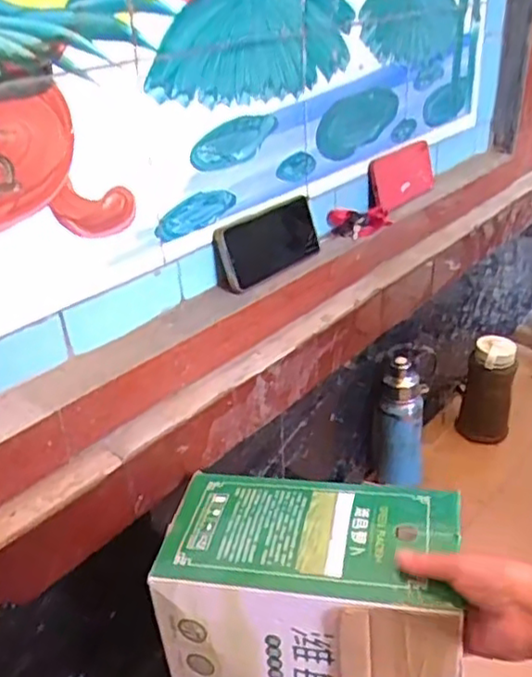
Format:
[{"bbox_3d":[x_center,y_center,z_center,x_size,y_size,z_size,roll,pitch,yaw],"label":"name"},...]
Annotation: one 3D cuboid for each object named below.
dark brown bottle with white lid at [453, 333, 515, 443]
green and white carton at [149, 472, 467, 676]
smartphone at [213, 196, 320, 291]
[{"bbox_3d":[0.416,0.099,1.254,0.090,0.195,0.080,11,32,22],"label":"dark brown bottle with white lid"},{"bbox_3d":[0.047,0.308,0.651,0.259,0.318,0.153,6,31,14],"label":"green and white carton"},{"bbox_3d":[0.009,-0.119,0.807,0.017,0.077,0.176,2,25,43],"label":"smartphone"}]

